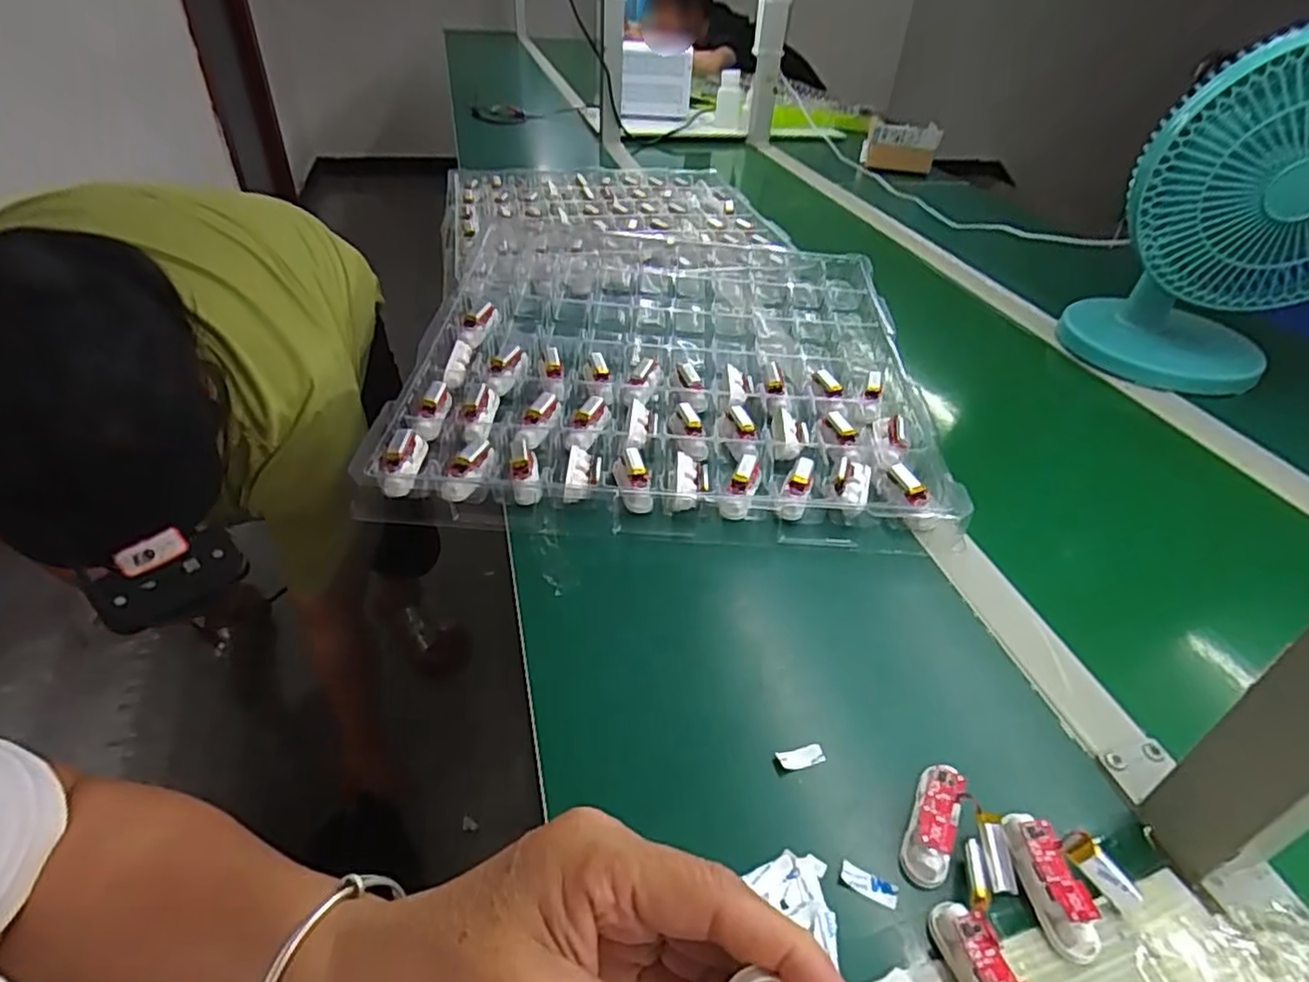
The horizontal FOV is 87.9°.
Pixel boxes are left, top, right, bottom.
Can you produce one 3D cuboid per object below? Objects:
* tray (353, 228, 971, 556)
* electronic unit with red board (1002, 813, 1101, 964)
[{"bbox_3d":[0.017,-0.140,0.680,0.456,0.033,0.507,4,40,0],"label":"tray"},{"bbox_3d":[0.186,0.182,0.318,0.017,0.019,0.060,-4,41,-9],"label":"electronic unit with red board"}]

